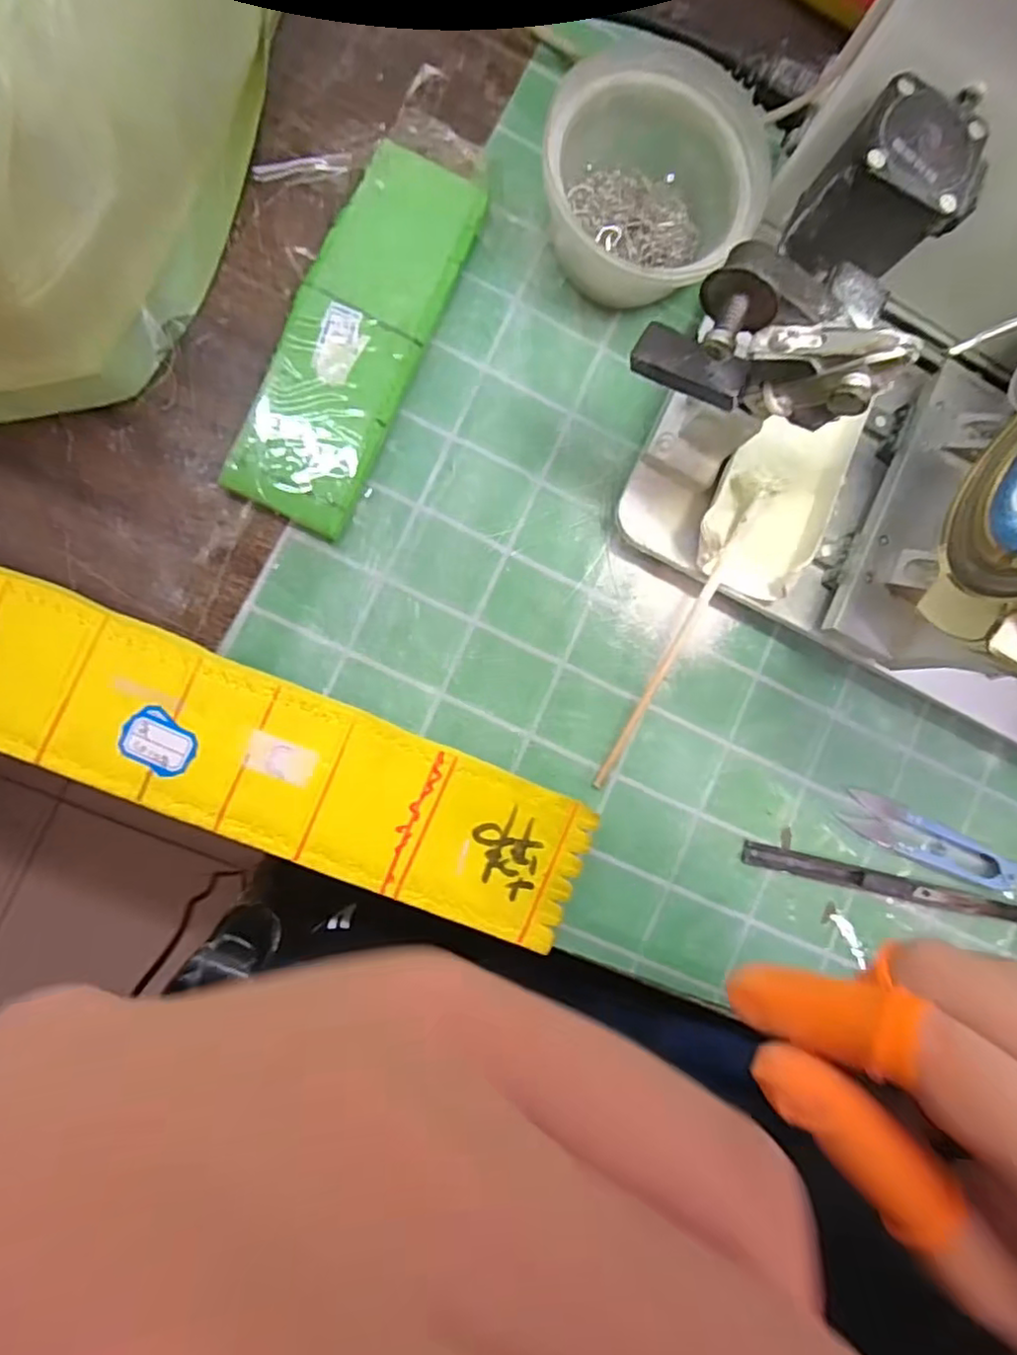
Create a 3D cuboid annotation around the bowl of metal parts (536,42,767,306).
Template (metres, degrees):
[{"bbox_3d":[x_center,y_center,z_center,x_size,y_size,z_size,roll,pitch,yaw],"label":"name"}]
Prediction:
[{"bbox_3d":[0.067,-0.233,0.302,0.096,0.054,0.092,0,88,-9],"label":"bowl of metal parts"}]

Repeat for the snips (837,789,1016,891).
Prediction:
[{"bbox_3d":[0.226,0.088,0.340,0.104,0.013,0.023,24,85,-8],"label":"snips"}]

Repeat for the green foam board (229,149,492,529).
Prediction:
[{"bbox_3d":[-0.070,-0.156,0.297,0.057,0.015,0.176,24,85,-8],"label":"green foam board"}]

